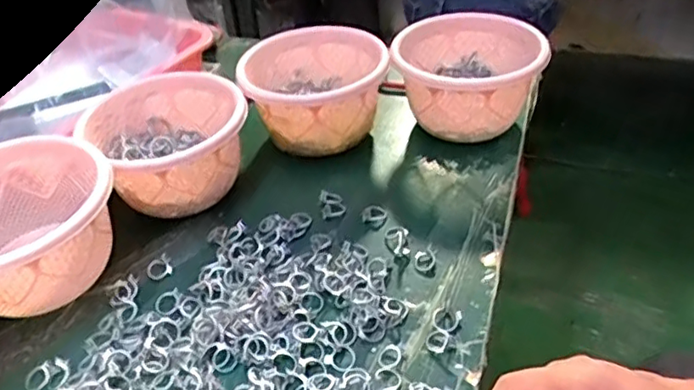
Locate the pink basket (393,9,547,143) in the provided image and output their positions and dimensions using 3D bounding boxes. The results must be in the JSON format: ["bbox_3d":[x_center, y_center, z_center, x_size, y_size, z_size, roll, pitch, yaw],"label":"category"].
[{"bbox_3d":[0.114,-0.111,0.584,0.130,0.105,0.118,-2,39,5],"label":"pink basket"}]

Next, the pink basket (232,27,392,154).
[{"bbox_3d":[-0.033,-0.102,0.594,0.133,0.091,0.123,-8,39,-3],"label":"pink basket"}]

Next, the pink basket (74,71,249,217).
[{"bbox_3d":[-0.162,-0.047,0.550,0.135,0.081,0.132,-29,46,-25],"label":"pink basket"}]

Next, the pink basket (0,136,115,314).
[{"bbox_3d":[-0.252,0.028,0.457,0.131,0.078,0.142,19,46,25],"label":"pink basket"}]

